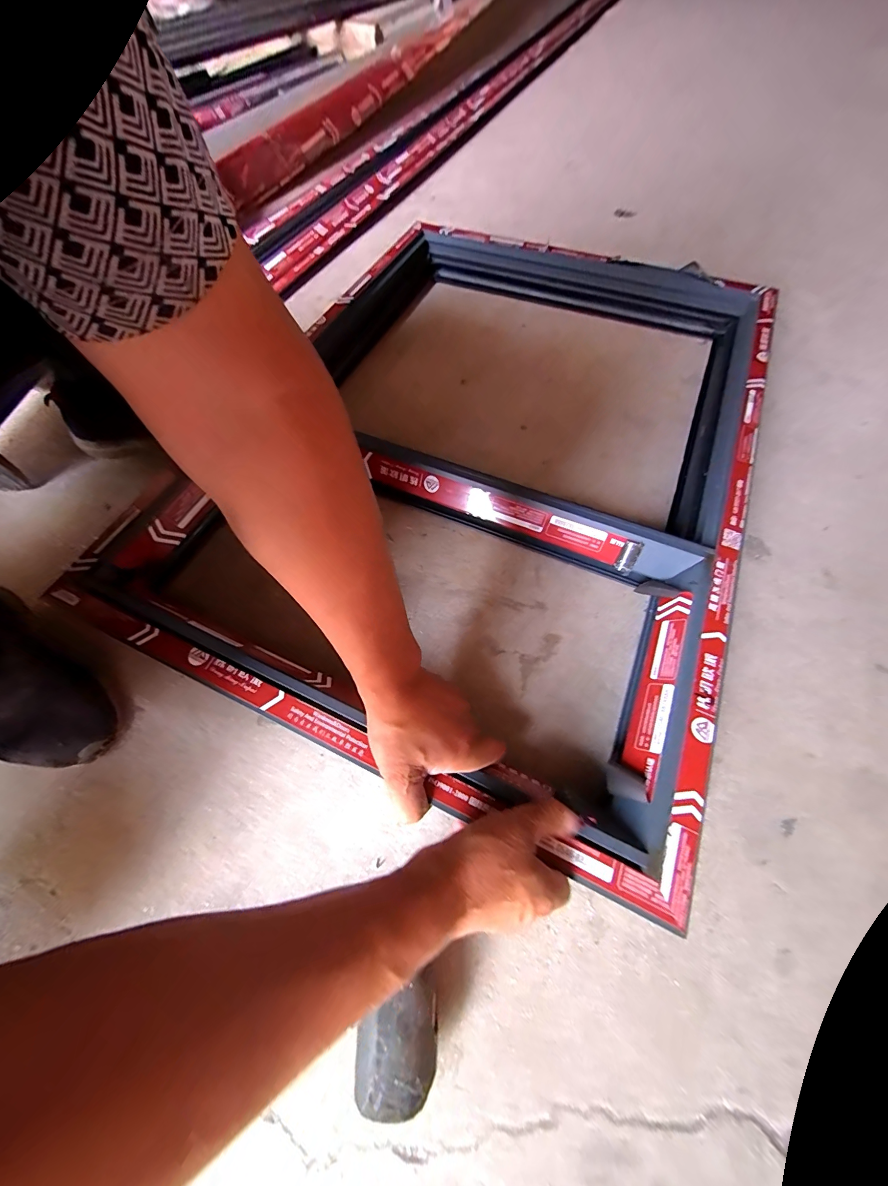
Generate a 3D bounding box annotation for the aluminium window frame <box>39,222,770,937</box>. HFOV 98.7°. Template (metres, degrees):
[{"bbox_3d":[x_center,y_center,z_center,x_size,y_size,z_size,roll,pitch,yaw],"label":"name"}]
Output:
[{"bbox_3d":[0.064,-0.247,0.576,0.700,0.095,0.960,22,66,11],"label":"aluminium window frame"}]

